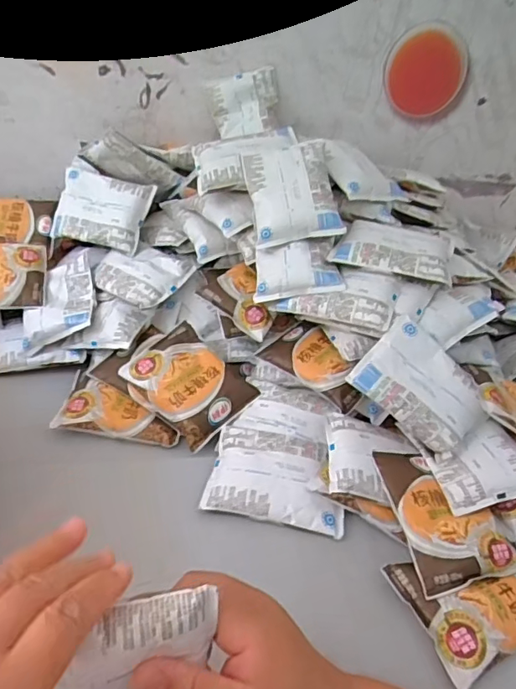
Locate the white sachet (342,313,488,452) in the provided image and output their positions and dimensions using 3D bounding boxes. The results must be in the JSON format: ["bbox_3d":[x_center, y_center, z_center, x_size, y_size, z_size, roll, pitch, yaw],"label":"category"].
[{"bbox_3d":[0.162,0.039,0.524,0.122,0.020,0.095,40,67,11],"label":"white sachet"}]

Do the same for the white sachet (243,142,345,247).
[{"bbox_3d":[0.036,-0.175,0.608,0.095,0.021,0.126,-11,68,5],"label":"white sachet"}]

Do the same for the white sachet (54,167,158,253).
[{"bbox_3d":[-0.201,-0.173,0.695,0.118,0.092,0.021,14,-9,9],"label":"white sachet"}]

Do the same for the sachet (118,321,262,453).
[{"bbox_3d":[-0.072,0.039,0.594,0.128,0.028,0.102,42,63,18],"label":"sachet"}]

